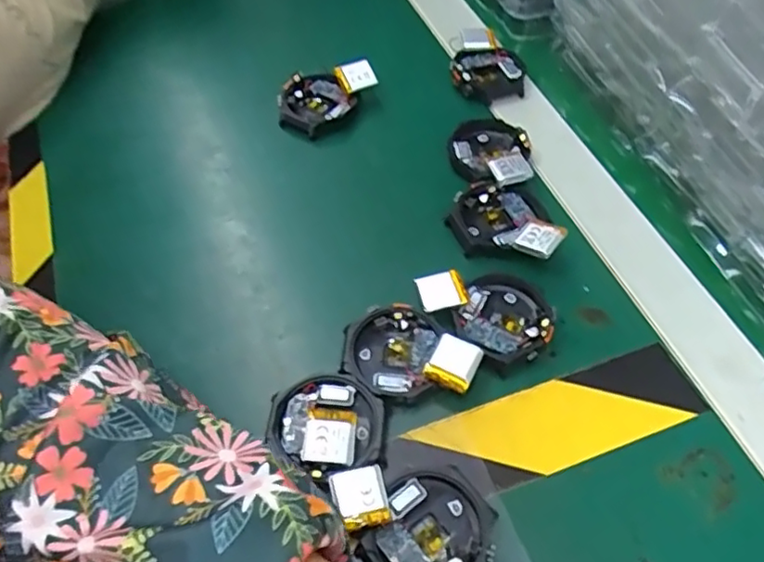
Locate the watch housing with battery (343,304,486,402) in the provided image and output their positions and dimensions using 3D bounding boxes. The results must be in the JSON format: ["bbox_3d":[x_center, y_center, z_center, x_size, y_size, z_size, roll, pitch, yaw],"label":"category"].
[{"bbox_3d":[0.012,0.036,0.293,0.062,0.014,0.047,31,59,21],"label":"watch housing with battery"}]

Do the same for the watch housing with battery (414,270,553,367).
[{"bbox_3d":[0.054,0.018,0.308,0.064,0.013,0.052,-8,53,-6],"label":"watch housing with battery"}]

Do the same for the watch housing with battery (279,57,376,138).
[{"bbox_3d":[-0.038,-0.124,0.402,0.043,0.023,0.068,32,59,22],"label":"watch housing with battery"}]

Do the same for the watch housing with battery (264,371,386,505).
[{"bbox_3d":[-0.024,0.065,0.271,0.050,0.010,0.052,0,53,0],"label":"watch housing with battery"}]

